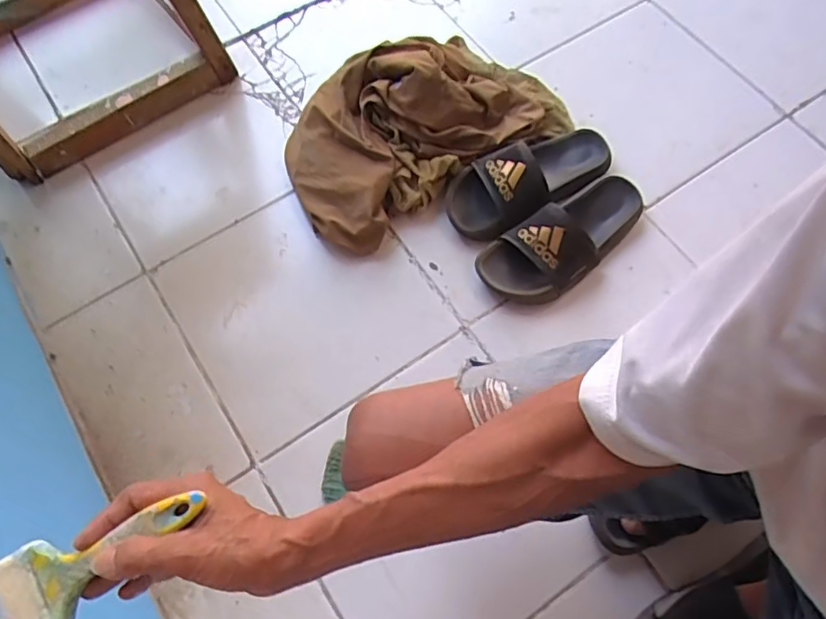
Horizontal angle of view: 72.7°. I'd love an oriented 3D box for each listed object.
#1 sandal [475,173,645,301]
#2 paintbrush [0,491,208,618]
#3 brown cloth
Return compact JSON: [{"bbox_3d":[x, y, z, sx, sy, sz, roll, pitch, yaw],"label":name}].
[{"bbox_3d":[0.216,-0.096,0.766,0.259,0.095,0.110,-28,70,-11],"label":"sandal"},{"bbox_3d":[-0.225,0.172,0.380,0.185,0.013,0.062,-30,70,5],"label":"paintbrush"},{"bbox_3d":[0.007,-0.282,0.828,0.422,0.123,0.243,-32,71,-12],"label":"brown cloth"}]

